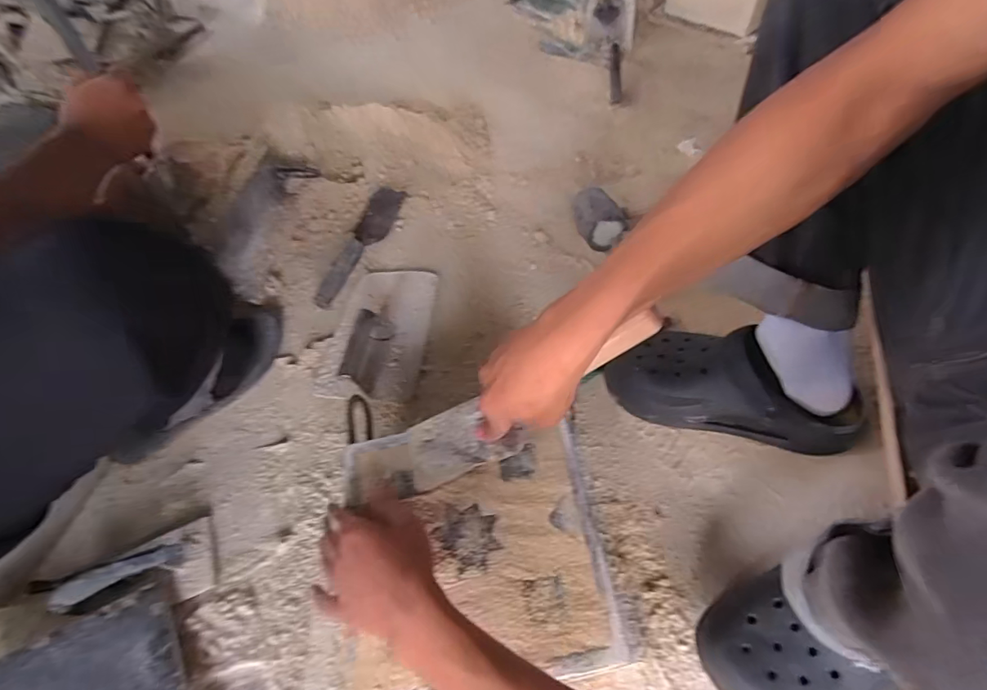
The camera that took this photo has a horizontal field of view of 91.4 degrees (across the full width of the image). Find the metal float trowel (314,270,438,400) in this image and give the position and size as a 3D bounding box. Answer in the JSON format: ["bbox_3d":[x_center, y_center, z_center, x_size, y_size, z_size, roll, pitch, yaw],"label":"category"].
[{"bbox_3d":[-0.166,-0.037,0.690,0.145,0.076,0.229,7,59,8],"label":"metal float trowel"}]

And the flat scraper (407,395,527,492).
[{"bbox_3d":[-0.031,0.091,0.470,0.112,0.004,0.068,-24,58,6],"label":"flat scraper"}]

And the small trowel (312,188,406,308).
[{"bbox_3d":[-0.226,-0.177,0.810,0.063,0.030,0.271,12,60,11],"label":"small trowel"}]

